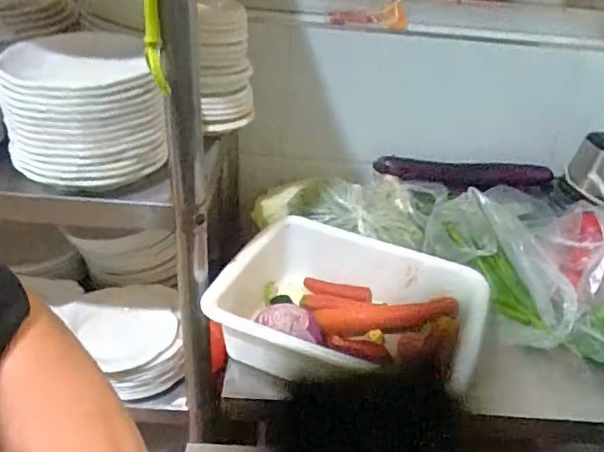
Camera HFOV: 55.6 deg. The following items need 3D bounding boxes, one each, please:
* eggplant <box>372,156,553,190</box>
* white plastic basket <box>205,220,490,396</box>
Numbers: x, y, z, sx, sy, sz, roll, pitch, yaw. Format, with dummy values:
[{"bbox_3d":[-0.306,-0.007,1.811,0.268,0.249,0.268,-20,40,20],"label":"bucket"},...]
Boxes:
[{"bbox_3d":[0.326,-0.108,1.167,0.352,0.047,0.060,9,33,7],"label":"eggplant"},{"bbox_3d":[0.073,0.129,0.904,0.411,0.132,0.262,7,33,4],"label":"white plastic basket"}]

